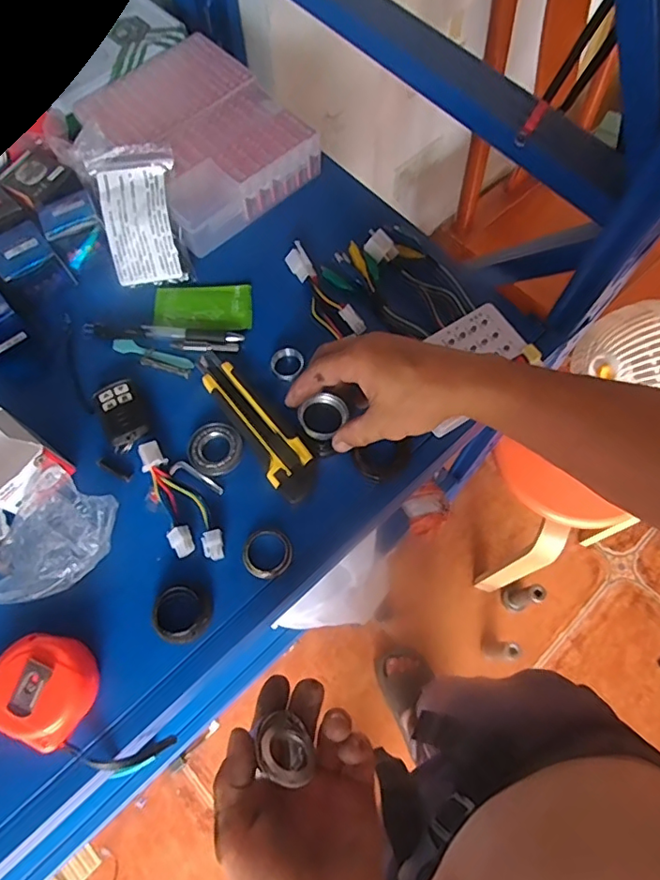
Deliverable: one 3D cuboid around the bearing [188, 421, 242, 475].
[{"bbox_3d":[-0.095,0.006,0.446,0.044,0.008,0.044,0,68,0],"label":"bearing"}]

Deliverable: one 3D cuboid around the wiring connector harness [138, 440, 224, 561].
[{"bbox_3d":[-0.123,0.051,0.426,0.036,0.012,0.110,-34,72,-12],"label":"wiring connector harness"}]

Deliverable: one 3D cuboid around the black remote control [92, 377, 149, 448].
[{"bbox_3d":[-0.178,-0.024,0.456,0.036,0.008,0.062,-29,71,-11],"label":"black remote control"}]

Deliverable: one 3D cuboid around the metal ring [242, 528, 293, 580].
[{"bbox_3d":[-0.049,0.088,0.417,0.038,0.009,0.037,0,68,0],"label":"metal ring"}]

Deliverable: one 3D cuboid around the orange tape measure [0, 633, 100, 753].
[{"bbox_3d":[-0.197,0.169,0.368,0.066,0.031,0.062,22,70,9],"label":"orange tape measure"}]

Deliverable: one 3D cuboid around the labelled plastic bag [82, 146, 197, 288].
[{"bbox_3d":[-0.172,-0.203,0.493,0.072,0.013,0.116,-10,107,-1],"label":"labelled plastic bag"}]

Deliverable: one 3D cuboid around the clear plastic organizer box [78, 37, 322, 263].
[{"bbox_3d":[-0.133,-0.300,0.541,0.172,0.053,0.196,-41,74,-15],"label":"clear plastic organizer box"}]

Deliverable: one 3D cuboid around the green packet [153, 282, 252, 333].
[{"bbox_3d":[-0.118,-0.121,0.500,0.089,0.006,0.050,-3,68,-1],"label":"green packet"}]

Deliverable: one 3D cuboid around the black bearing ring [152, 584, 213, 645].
[{"bbox_3d":[-0.110,0.129,0.396,0.040,0.011,0.040,0,68,0],"label":"black bearing ring"}]

